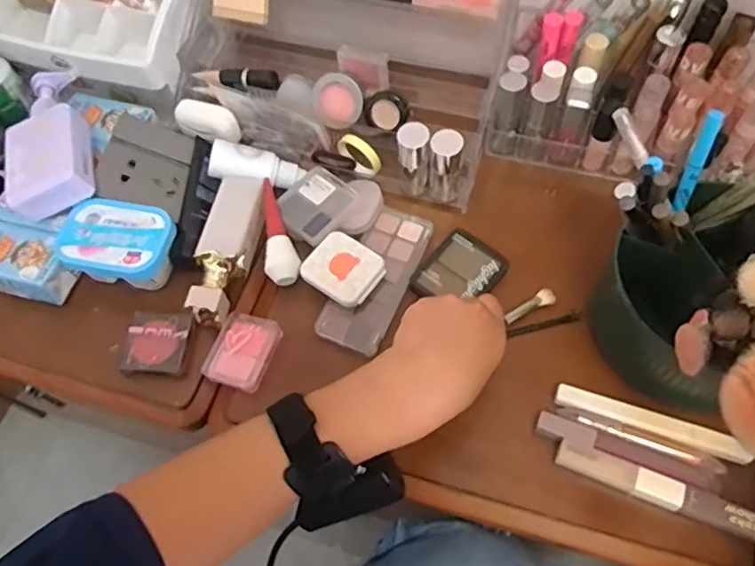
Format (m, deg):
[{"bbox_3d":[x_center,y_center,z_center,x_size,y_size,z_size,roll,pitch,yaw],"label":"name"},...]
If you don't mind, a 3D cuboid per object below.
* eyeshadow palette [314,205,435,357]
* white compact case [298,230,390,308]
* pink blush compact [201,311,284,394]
[{"bbox_3d":[0.001,-0.005,0.498,0.052,0.012,0.134,21,65,14],"label":"eyeshadow palette"},{"bbox_3d":[-0.027,-0.011,0.488,0.058,0.018,0.051,36,69,20],"label":"white compact case"},{"bbox_3d":[-0.105,0.053,0.472,0.046,0.020,0.060,21,65,14],"label":"pink blush compact"}]

